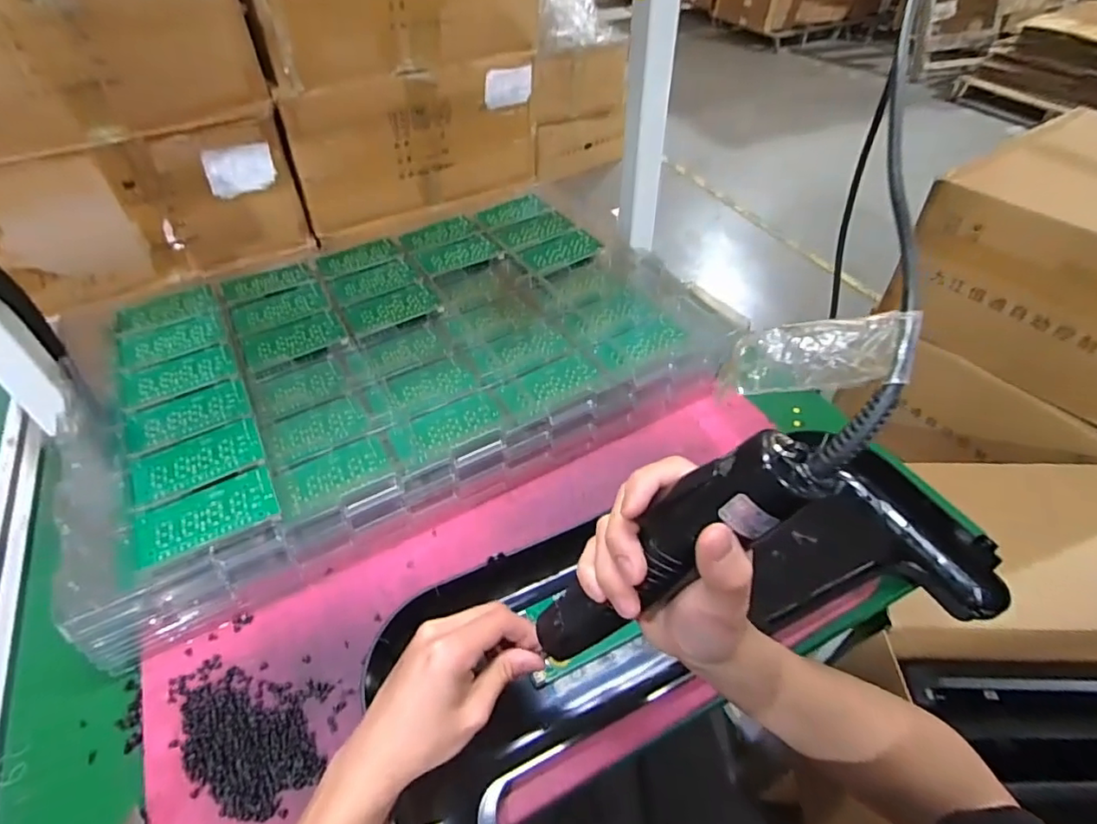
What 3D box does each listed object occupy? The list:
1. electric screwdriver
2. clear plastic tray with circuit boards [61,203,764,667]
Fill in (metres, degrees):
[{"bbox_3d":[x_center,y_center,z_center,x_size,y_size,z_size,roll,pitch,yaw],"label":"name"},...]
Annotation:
[{"bbox_3d":[0.055,0.079,0.296,0.032,0.196,0.031,17,42,-23],"label":"electric screwdriver"},{"bbox_3d":[-0.174,-0.068,0.675,0.664,0.065,0.448,-22,50,-19],"label":"clear plastic tray with circuit boards"}]

